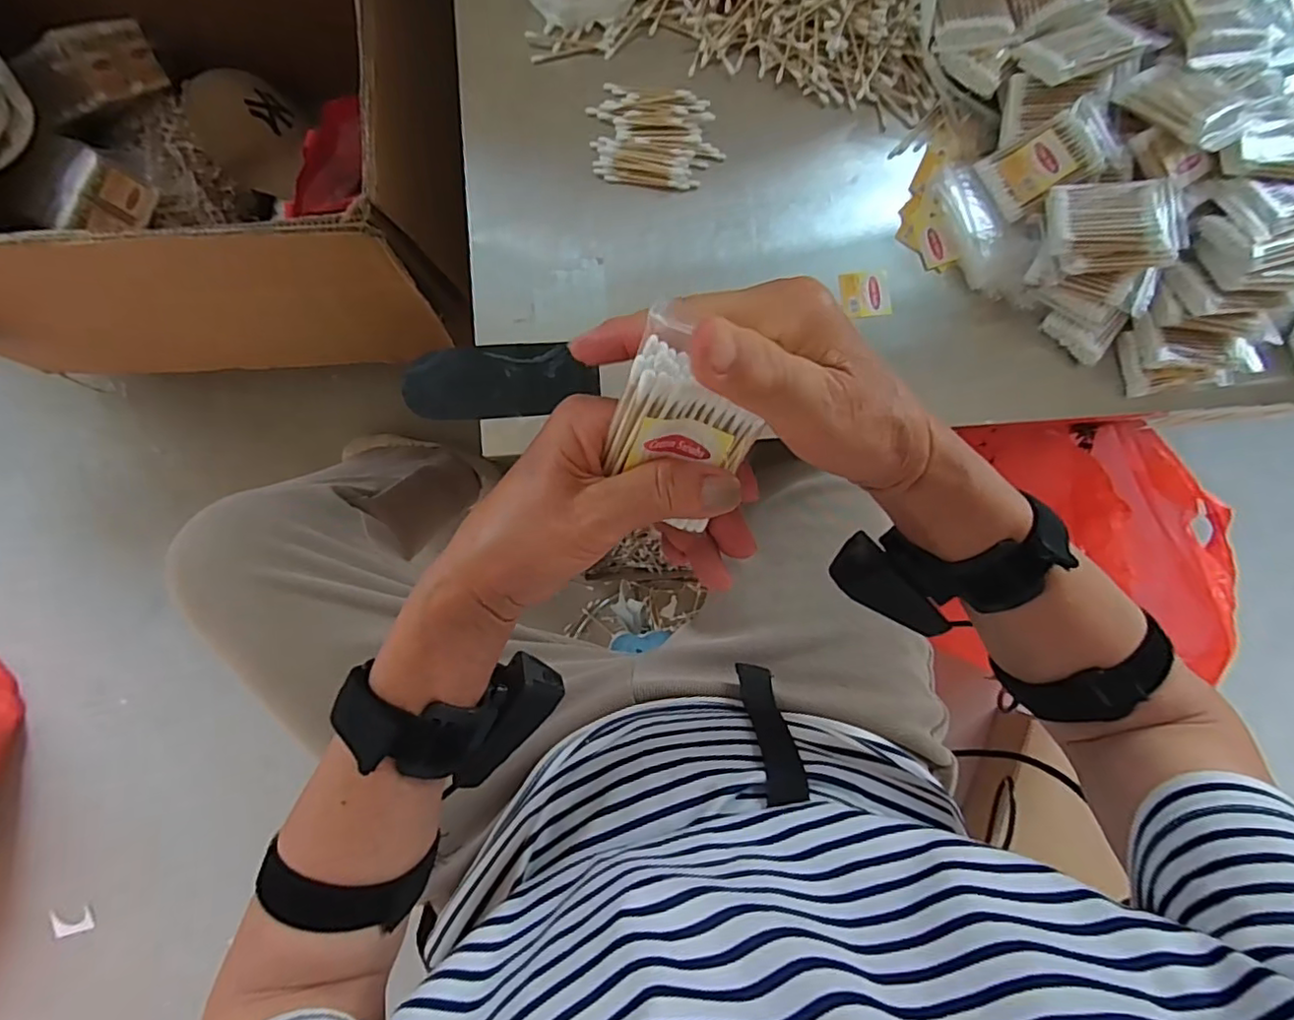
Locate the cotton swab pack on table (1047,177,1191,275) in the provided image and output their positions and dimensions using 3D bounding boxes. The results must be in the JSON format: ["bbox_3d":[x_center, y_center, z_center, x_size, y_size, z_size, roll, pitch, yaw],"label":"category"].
[{"bbox_3d":[0.366,-0.222,0.467,0.090,0.025,0.066,-1,86,15],"label":"cotton swab pack on table"}]

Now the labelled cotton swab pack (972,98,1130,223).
[{"bbox_3d":[0.324,-0.283,0.489,0.088,0.016,0.058,-26,85,23],"label":"labelled cotton swab pack"}]

